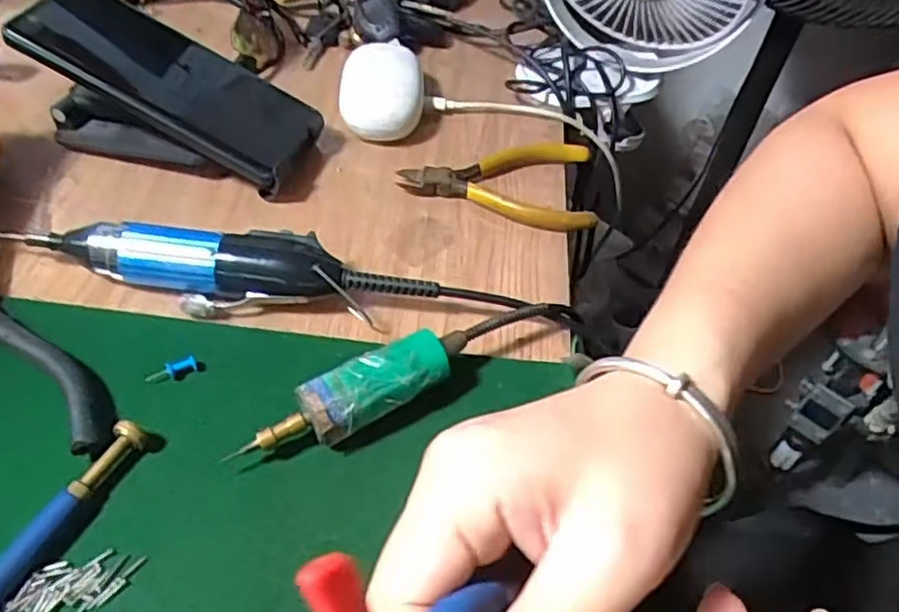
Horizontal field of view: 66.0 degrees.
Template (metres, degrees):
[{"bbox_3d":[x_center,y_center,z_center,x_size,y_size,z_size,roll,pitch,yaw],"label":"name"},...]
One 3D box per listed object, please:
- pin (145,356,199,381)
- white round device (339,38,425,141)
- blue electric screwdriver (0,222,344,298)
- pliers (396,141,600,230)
[{"bbox_3d":[-0.129,0.030,0.321,0.022,0.005,0.006,-15,51,-18],"label":"pin"},{"bbox_3d":[-0.047,-0.151,0.487,0.055,0.032,0.092,2,47,-3],"label":"white round device"},{"bbox_3d":[-0.139,-0.024,0.353,0.169,0.031,0.026,7,47,2],"label":"blue electric screwdriver"},{"bbox_3d":[0.030,-0.081,0.442,0.120,0.015,0.079,5,47,0],"label":"pliers"}]

